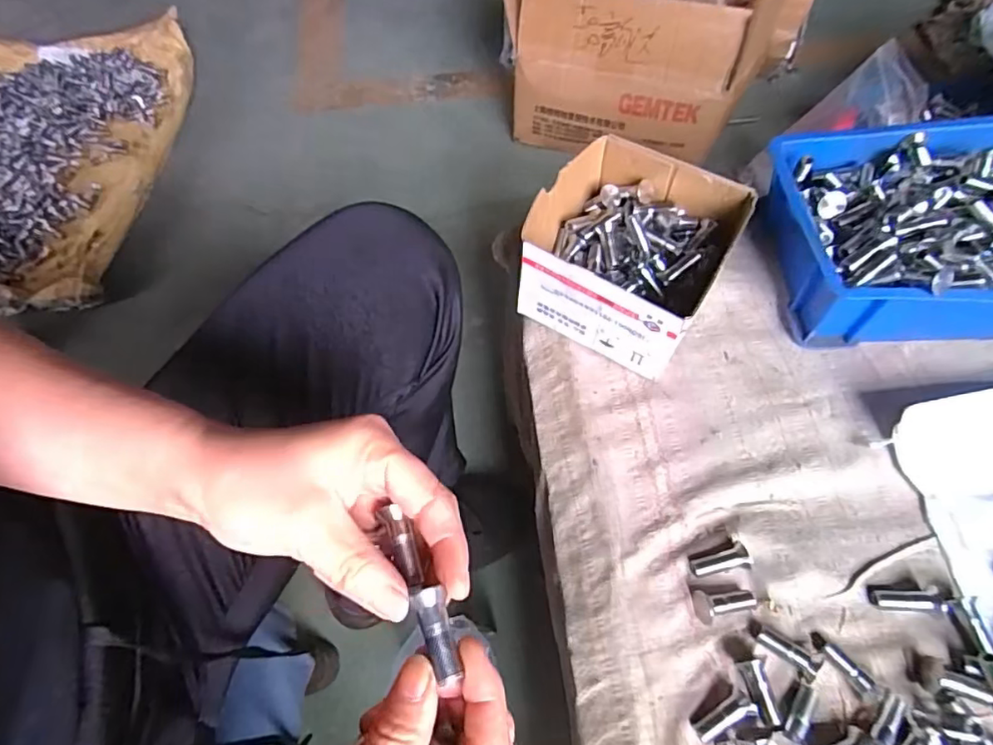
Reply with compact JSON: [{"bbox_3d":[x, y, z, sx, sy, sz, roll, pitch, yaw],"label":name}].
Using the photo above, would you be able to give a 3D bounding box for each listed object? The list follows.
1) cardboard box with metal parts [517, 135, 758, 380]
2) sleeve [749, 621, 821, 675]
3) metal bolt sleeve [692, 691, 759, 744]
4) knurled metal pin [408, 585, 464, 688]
[{"bbox_3d":[0.104,-0.096,0.451,0.142,0.074,0.150,32,64,18],"label":"cardboard box with metal parts"},{"bbox_3d":[0.171,0.164,0.338,0.038,0.009,0.010,34,65,20],"label":"sleeve"},{"bbox_3d":[0.129,0.194,0.321,0.036,0.010,0.013,-23,61,-12],"label":"metal bolt sleeve"},{"bbox_3d":[-0.023,0.103,0.222,0.011,0.012,0.038,-18,74,-10],"label":"knurled metal pin"}]

